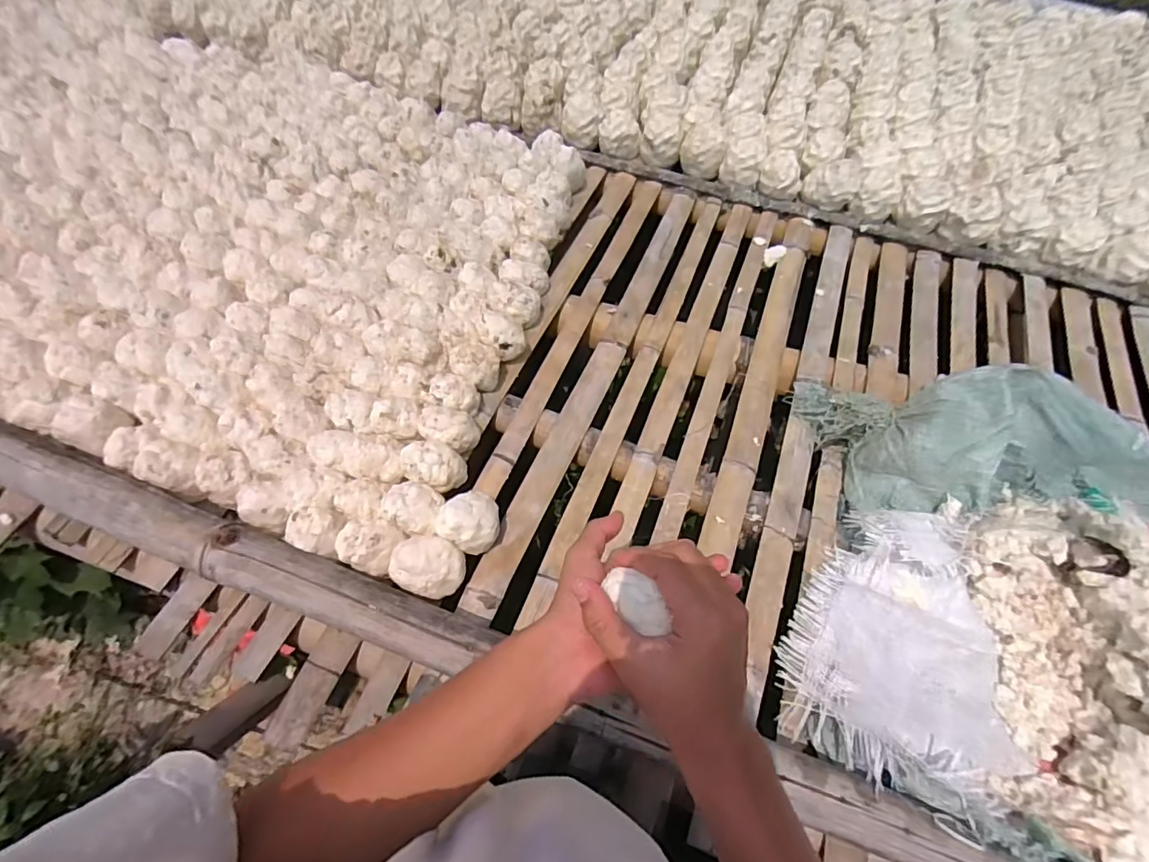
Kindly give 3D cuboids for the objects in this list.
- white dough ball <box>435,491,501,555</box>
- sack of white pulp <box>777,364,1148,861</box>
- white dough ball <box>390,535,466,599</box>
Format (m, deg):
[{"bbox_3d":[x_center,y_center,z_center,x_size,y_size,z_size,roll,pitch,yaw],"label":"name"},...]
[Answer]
[{"bbox_3d":[-0.121,0.110,0.632,0.064,0.066,0.067,1,62,-2],"label":"white dough ball"},{"bbox_3d":[0.637,0.225,0.567,0.811,0.178,0.522,22,64,10],"label":"sack of white pulp"},{"bbox_3d":[-0.165,0.156,0.604,0.074,0.062,0.062,19,63,8],"label":"white dough ball"}]

